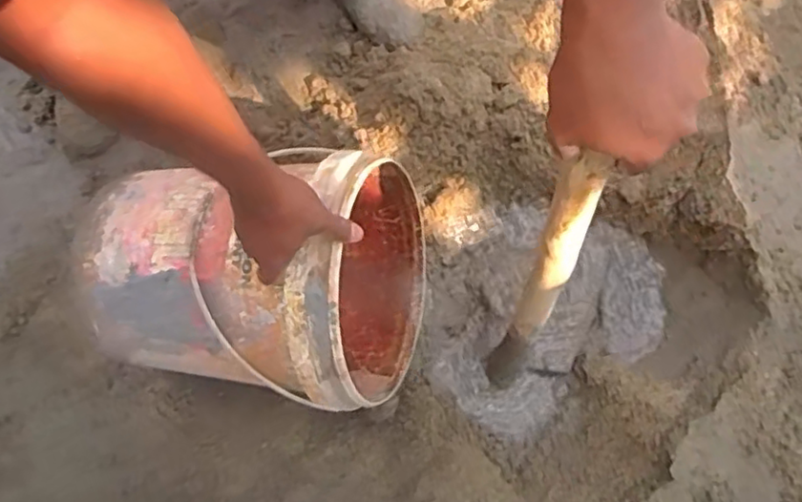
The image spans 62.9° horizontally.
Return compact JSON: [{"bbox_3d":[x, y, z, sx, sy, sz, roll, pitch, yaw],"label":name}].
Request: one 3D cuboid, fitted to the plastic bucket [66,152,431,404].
[{"bbox_3d":[-0.175,0.031,0.873,0.363,0.332,0.298,0,97,23],"label":"plastic bucket"}]

